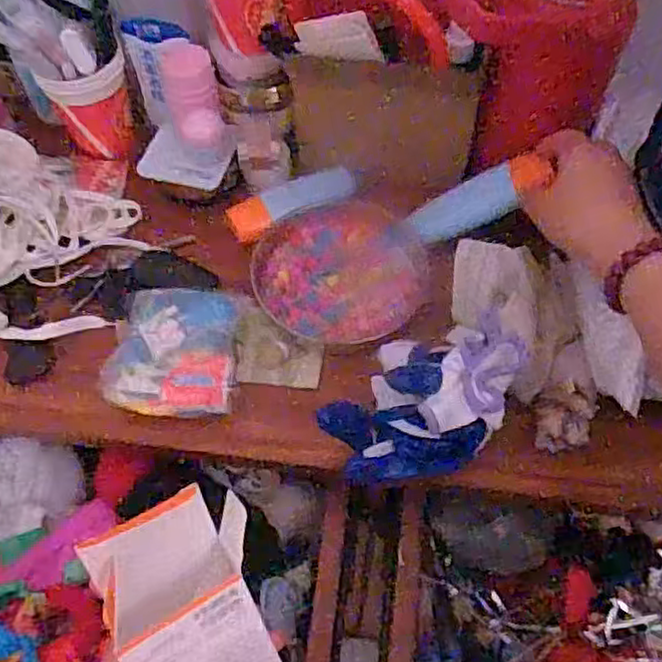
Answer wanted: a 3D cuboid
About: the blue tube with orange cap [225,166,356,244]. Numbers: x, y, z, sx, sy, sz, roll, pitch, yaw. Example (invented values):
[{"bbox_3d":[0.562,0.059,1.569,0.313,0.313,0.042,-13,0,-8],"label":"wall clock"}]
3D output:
[{"bbox_3d":[-0.033,-0.110,0.584,0.105,0.024,0.032,-24,61,-13],"label":"blue tube with orange cap"}]

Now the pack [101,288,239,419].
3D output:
[{"bbox_3d":[-0.114,0.015,0.515,0.096,0.032,0.097,8,59,6],"label":"pack"}]

